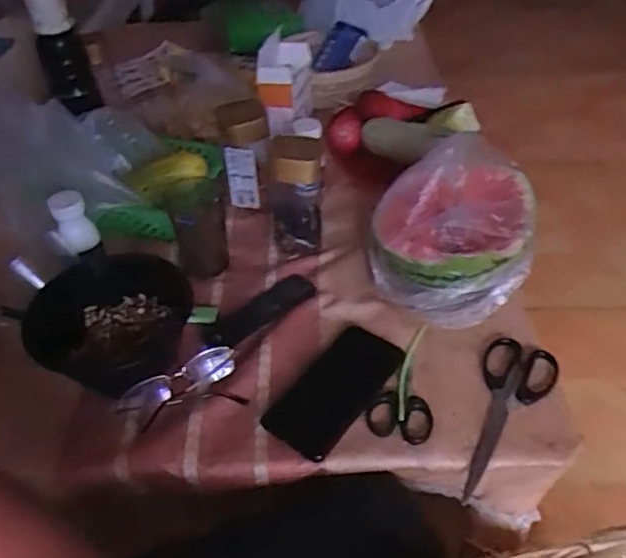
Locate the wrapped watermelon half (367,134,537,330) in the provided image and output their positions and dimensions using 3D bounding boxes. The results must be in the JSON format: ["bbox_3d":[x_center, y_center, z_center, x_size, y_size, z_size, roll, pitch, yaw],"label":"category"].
[{"bbox_3d":[0.151,-0.044,0.651,0.173,0.163,0.157,9,45,11],"label":"wrapped watermelon half"}]

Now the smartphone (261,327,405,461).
[{"bbox_3d":[0.025,0.114,0.605,0.076,0.008,0.160,28,51,27],"label":"smartphone"}]

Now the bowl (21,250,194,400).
[{"bbox_3d":[-0.221,0.043,0.632,0.170,0.052,0.154,3,44,5],"label":"bowl"}]

